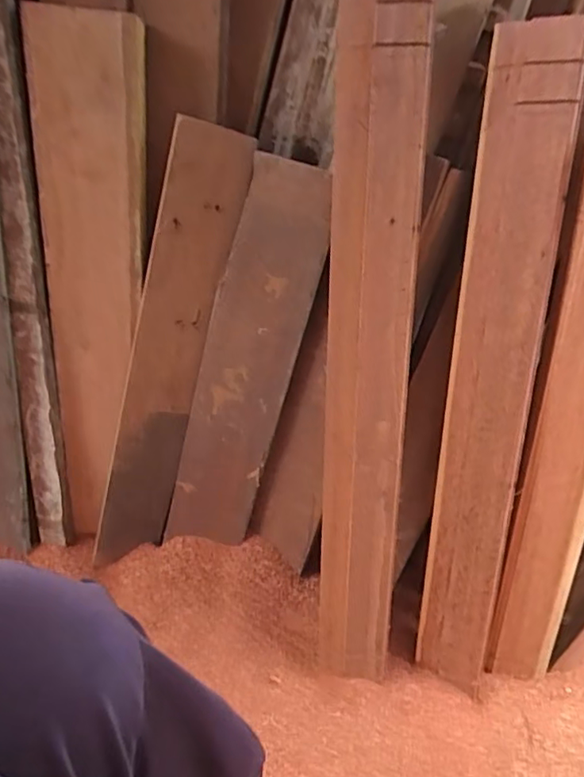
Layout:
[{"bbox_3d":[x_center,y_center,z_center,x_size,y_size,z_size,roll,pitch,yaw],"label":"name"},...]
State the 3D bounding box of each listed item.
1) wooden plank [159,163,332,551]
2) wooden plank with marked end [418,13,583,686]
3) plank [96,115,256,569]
[{"bbox_3d":[-0.072,-0.016,0.823,0.138,0.604,0.017,17,23,3],"label":"wooden plank"},{"bbox_3d":[0.260,0.028,0.744,0.111,0.893,0.057,6,18,13],"label":"wooden plank with marked end"},{"bbox_3d":[-0.196,-0.019,0.835,0.100,0.702,0.022,14,22,-8],"label":"plank"}]

